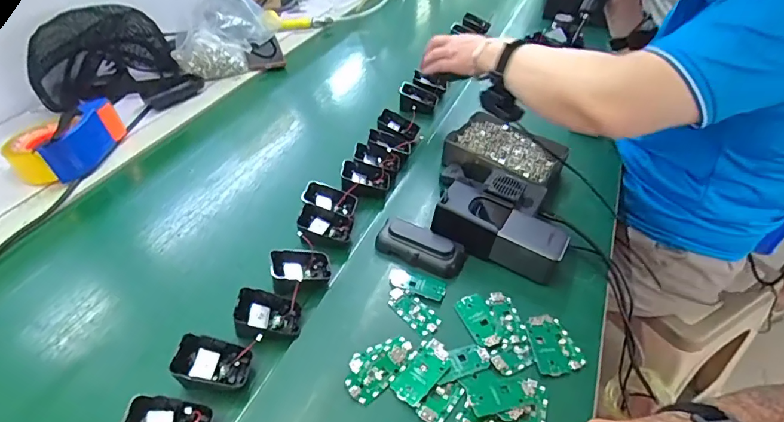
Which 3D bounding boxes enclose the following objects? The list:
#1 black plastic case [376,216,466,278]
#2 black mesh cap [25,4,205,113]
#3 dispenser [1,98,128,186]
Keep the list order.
[{"bbox_3d":[0.035,0.041,0.567,0.106,0.029,0.049,20,45,20],"label":"black plastic case"},{"bbox_3d":[-0.487,-0.282,0.838,0.249,0.138,0.180,-7,43,-9],"label":"black mesh cap"},{"bbox_3d":[-0.483,-0.103,0.688,0.098,0.066,0.148,11,43,11],"label":"dispenser"}]

